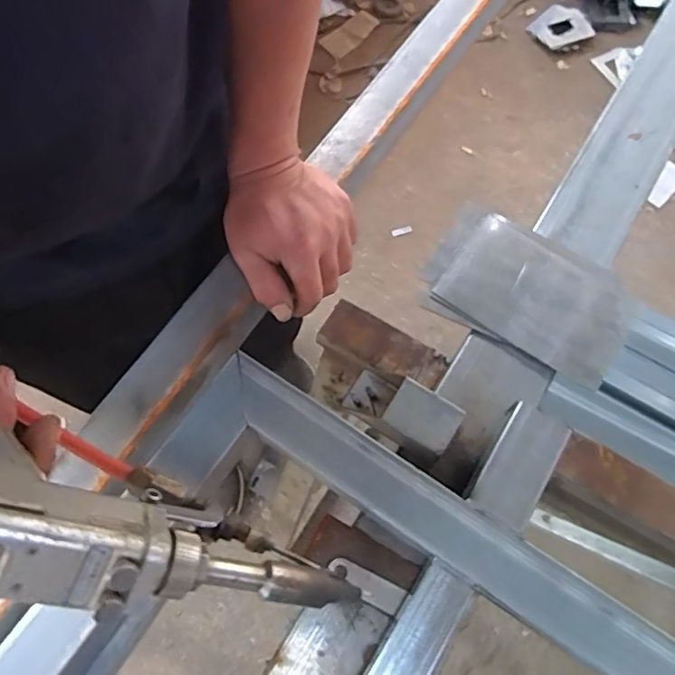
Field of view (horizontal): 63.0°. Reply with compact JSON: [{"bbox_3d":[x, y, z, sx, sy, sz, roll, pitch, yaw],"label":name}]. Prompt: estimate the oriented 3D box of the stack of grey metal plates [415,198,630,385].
[{"bbox_3d":[0.169,-0.045,0.484,0.173,0.026,0.115,28,70,11],"label":"stack of grey metal plates"}]

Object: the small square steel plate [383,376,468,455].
[{"bbox_3d":[0.063,0.058,0.409,0.051,0.006,0.037,32,71,12],"label":"small square steel plate"}]

